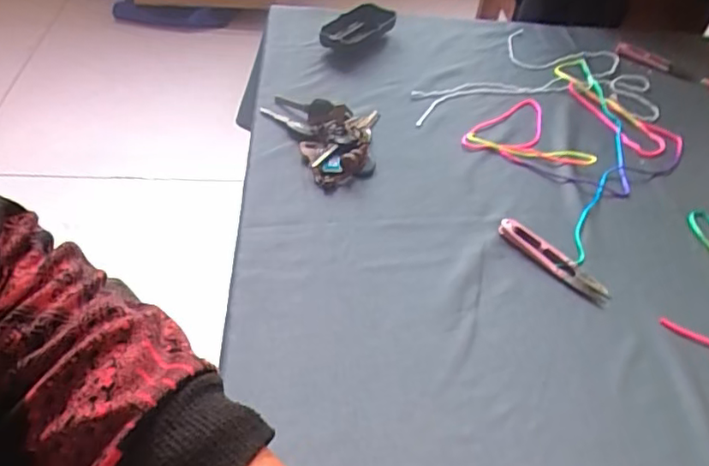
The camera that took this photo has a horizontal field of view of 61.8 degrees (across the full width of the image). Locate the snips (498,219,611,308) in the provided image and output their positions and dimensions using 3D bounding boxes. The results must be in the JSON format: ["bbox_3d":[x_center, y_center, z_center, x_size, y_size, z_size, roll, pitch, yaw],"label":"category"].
[{"bbox_3d":[0.164,0.021,0.486,0.024,0.006,0.103,-28,54,-31],"label":"snips"}]

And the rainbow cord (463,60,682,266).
[{"bbox_3d":[0.235,-0.098,0.615,0.170,0.009,0.313,34,50,25],"label":"rainbow cord"}]

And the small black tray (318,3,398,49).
[{"bbox_3d":[0.005,-0.254,0.721,0.109,0.012,0.047,-36,82,-28],"label":"small black tray"}]

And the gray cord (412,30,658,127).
[{"bbox_3d":[0.204,-0.193,0.716,0.294,0.010,0.214,-1,45,-9],"label":"gray cord"}]

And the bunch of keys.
[{"bbox_3d":[-0.031,-0.092,0.570,0.106,0.021,0.116,3,44,-5],"label":"bunch of keys"}]

